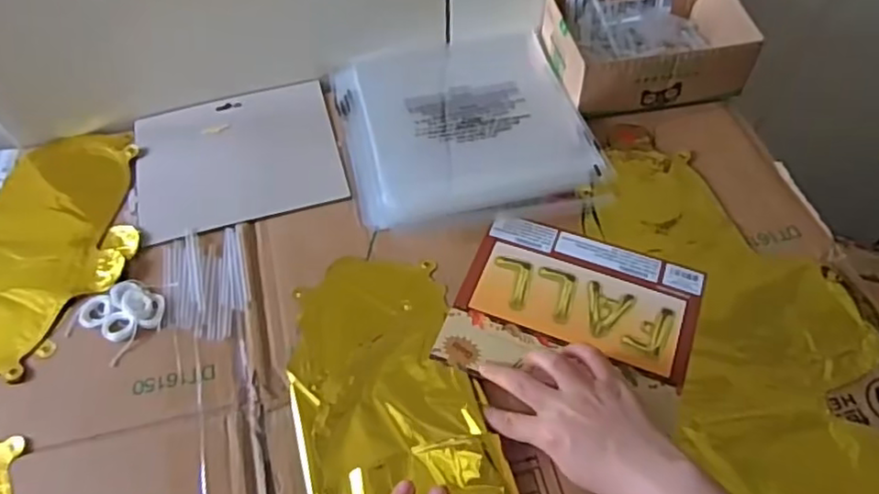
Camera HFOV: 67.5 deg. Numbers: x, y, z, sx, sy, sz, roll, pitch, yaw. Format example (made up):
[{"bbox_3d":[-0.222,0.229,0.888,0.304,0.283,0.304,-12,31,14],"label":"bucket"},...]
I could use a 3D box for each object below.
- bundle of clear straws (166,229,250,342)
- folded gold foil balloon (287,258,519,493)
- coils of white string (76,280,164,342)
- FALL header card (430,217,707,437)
[{"bbox_3d":[-0.201,0.030,0.569,0.070,0.005,0.105,-12,59,-6],"label":"bundle of clear straws"},{"bbox_3d":[-0.043,0.114,0.523,0.143,0.018,0.237,-14,59,-8],"label":"folded gold foil balloon"},{"bbox_3d":[-0.265,0.052,0.549,0.066,0.012,0.048,22,61,14],"label":"coils of white string"},{"bbox_3d":[0.114,0.055,0.553,0.192,0.006,0.158,18,58,12],"label":"FALL header card"}]

